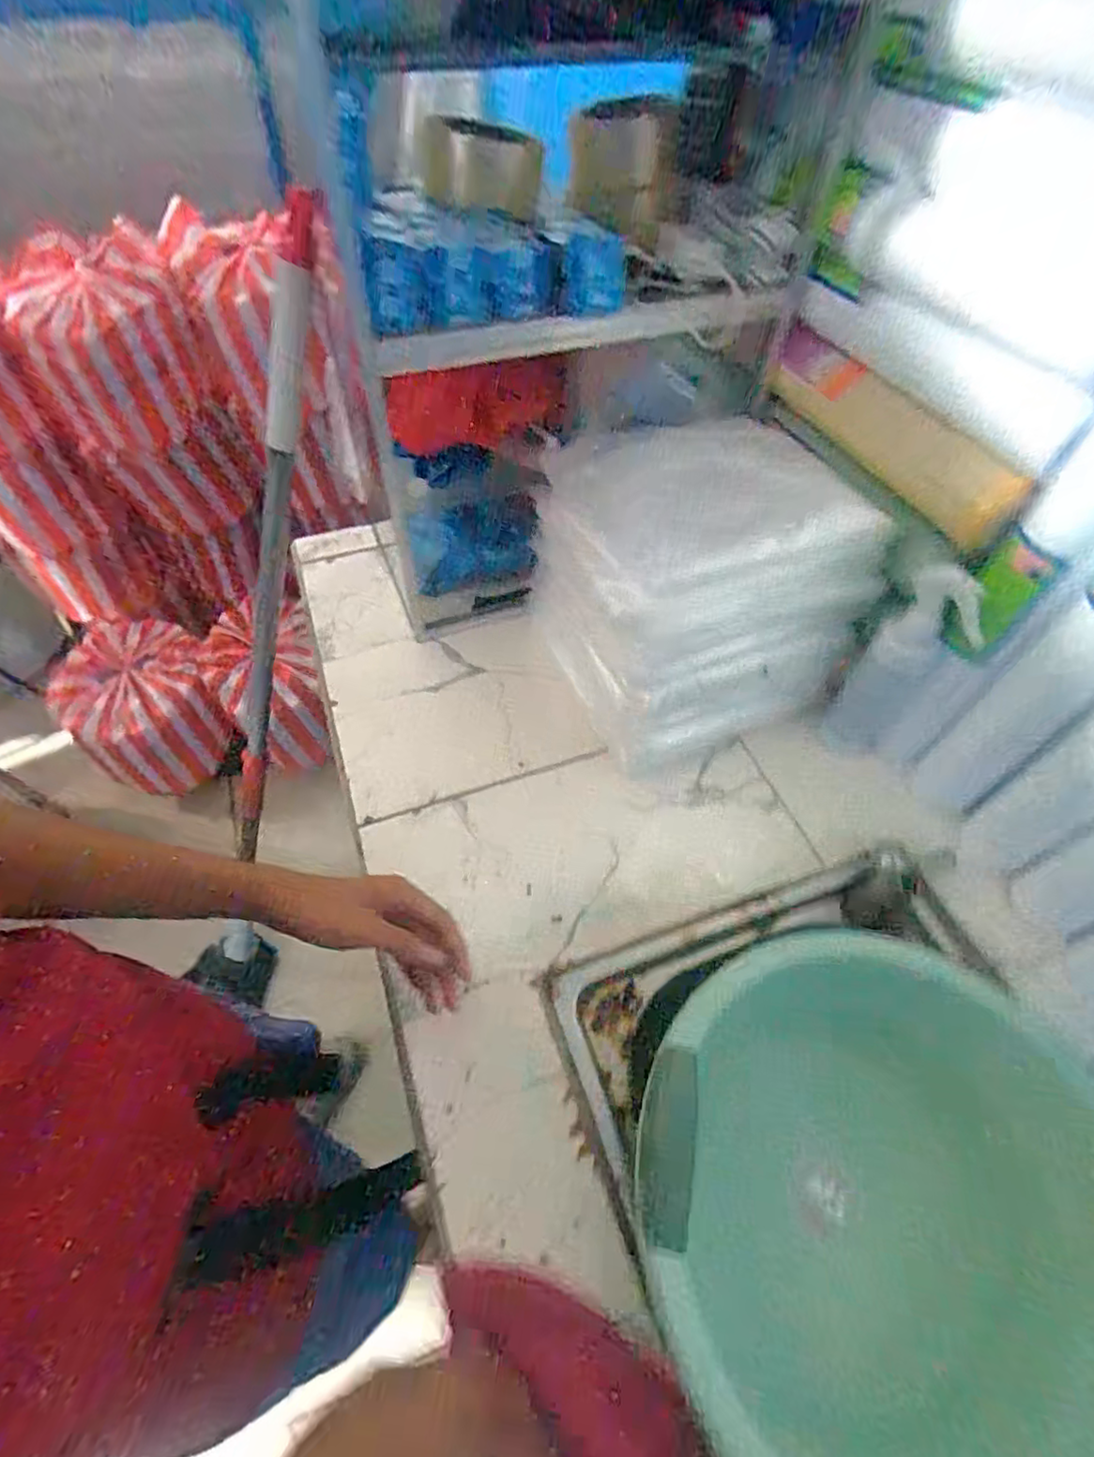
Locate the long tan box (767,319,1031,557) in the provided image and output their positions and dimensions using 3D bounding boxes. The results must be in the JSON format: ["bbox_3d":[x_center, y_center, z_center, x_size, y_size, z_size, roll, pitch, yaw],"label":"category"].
[{"bbox_3d":[0.318,-0.279,0.581,0.035,0.065,0.260,-38,76,-25],"label":"long tan box"}]

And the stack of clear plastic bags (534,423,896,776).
[{"bbox_3d":[0.141,-0.147,0.645,0.258,0.226,0.282,-16,57,-13],"label":"stack of clear plastic bags"}]

